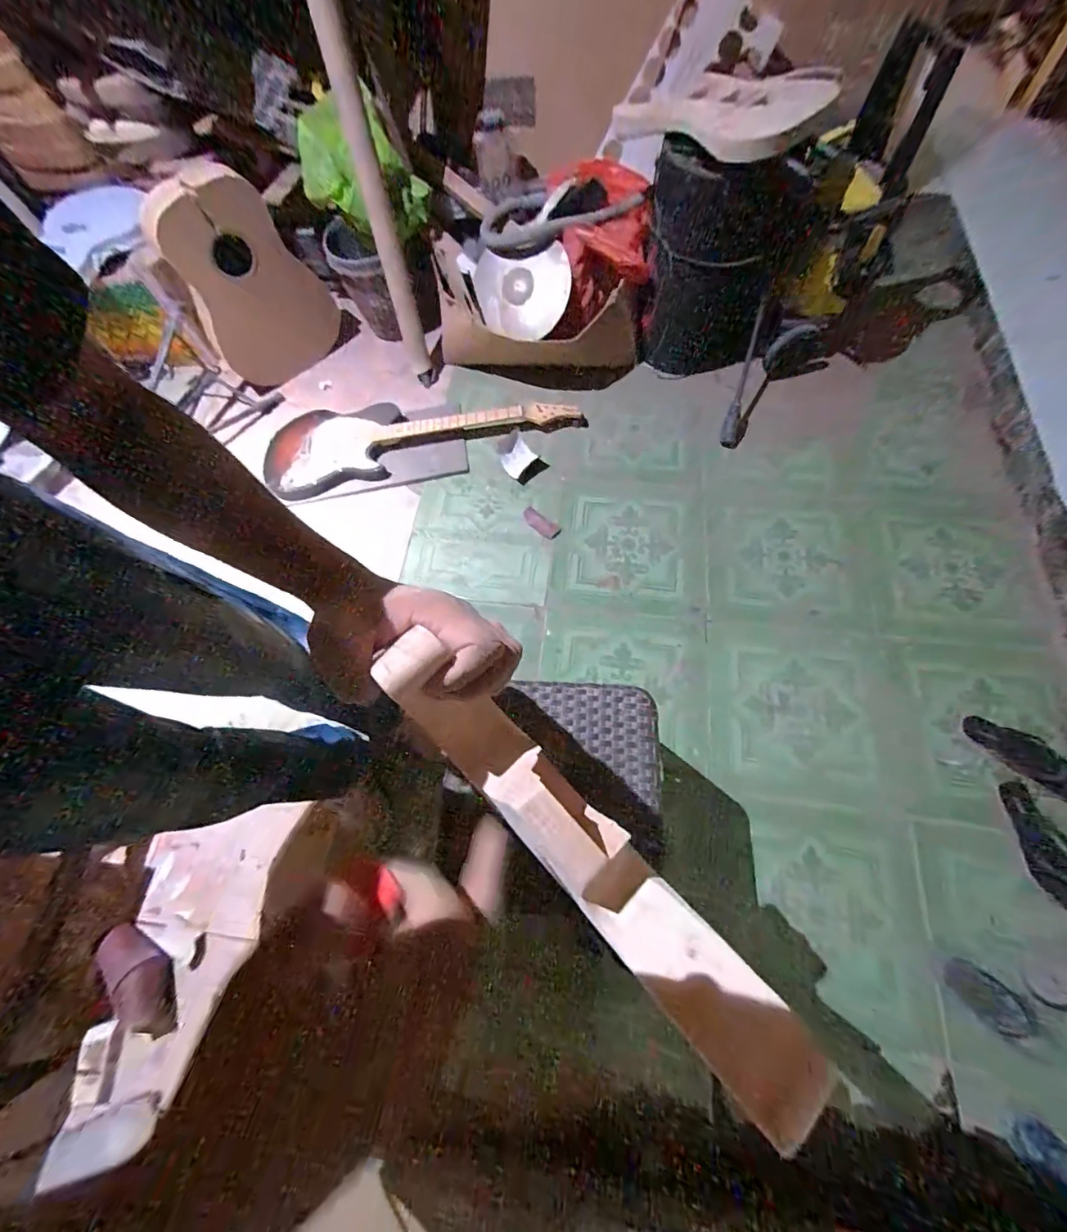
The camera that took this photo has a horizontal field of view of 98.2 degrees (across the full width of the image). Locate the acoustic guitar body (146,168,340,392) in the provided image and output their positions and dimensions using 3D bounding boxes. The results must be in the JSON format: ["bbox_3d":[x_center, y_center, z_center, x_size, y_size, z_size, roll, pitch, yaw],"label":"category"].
[{"bbox_3d":[-0.821,-0.907,1.275,0.393,0.098,0.456,-35,115,7],"label":"acoustic guitar body"}]

